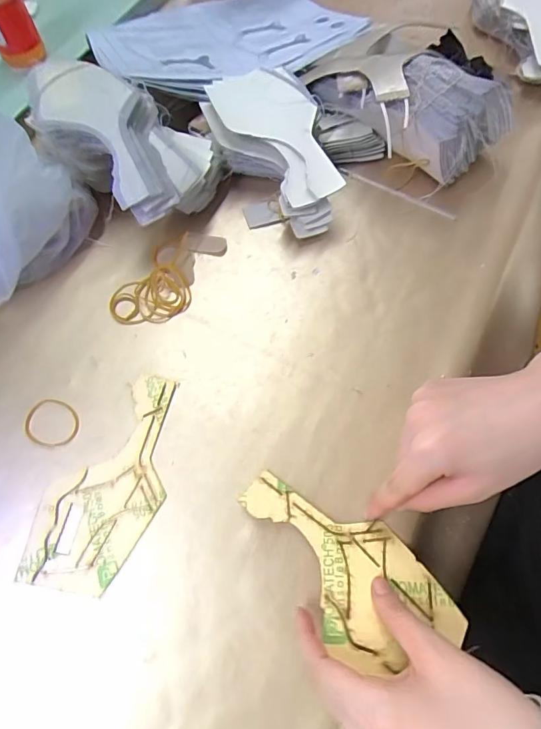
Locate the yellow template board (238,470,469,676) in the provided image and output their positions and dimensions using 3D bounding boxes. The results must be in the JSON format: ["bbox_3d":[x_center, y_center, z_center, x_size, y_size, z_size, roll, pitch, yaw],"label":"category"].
[{"bbox_3d":[0.051,0.130,0.301,0.079,0.004,0.148,-27,60,-22],"label":"yellow template board"}]

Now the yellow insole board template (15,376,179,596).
[{"bbox_3d":[-0.117,0.088,0.332,0.076,0.005,0.166,27,69,13],"label":"yellow insole board template"}]

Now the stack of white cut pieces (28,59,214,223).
[{"bbox_3d":[-0.138,-0.207,0.418,0.168,0.093,0.110,36,71,16],"label":"stack of white cut pieces"}]

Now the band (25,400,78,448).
[{"bbox_3d":[-0.177,0.047,0.354,0.044,0.004,0.038,9,66,5],"label":"band"}]

